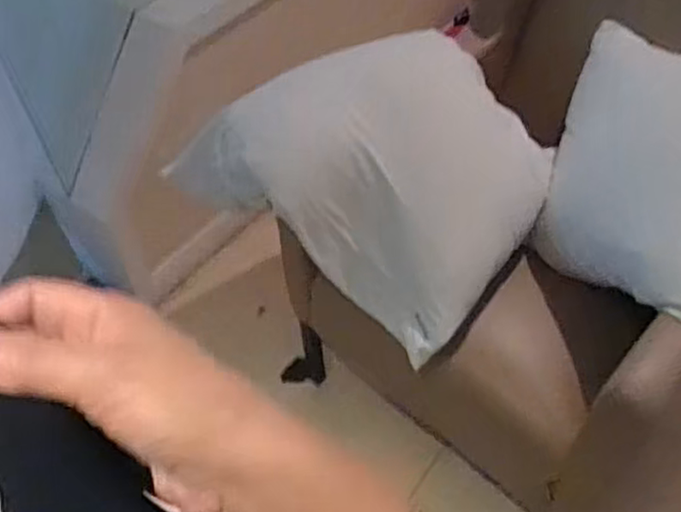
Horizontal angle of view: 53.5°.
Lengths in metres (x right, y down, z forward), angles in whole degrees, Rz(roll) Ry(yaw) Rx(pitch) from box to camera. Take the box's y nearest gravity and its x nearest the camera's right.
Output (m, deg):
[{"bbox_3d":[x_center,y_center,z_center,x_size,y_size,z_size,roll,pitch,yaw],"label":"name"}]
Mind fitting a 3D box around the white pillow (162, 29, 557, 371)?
[{"bbox_3d":[0.050,-0.162,1.075,0.511,0.272,0.372,31,58,25],"label":"white pillow"}]

